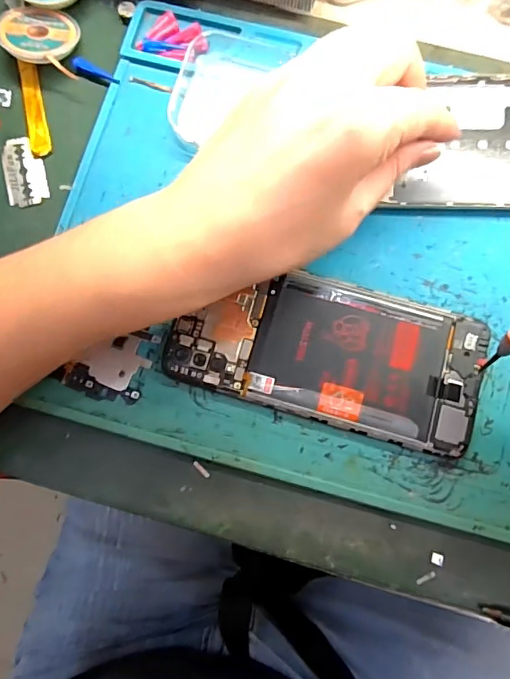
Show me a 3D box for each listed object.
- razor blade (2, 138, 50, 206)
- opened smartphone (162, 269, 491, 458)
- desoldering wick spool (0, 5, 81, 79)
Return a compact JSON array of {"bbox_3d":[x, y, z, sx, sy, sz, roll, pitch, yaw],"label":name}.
[{"bbox_3d":[-0.131,-0.096,0.275,0.022,0.004,0.042,-10,80,-12],"label":"razor blade"},{"bbox_3d":[0.037,0.005,0.248,0.152,0.008,0.071,15,81,4],"label":"opened smartphone"},{"bbox_3d":[-0.126,-0.174,0.278,0.047,0.006,0.046,3,65,-6],"label":"desoldering wick spool"}]

